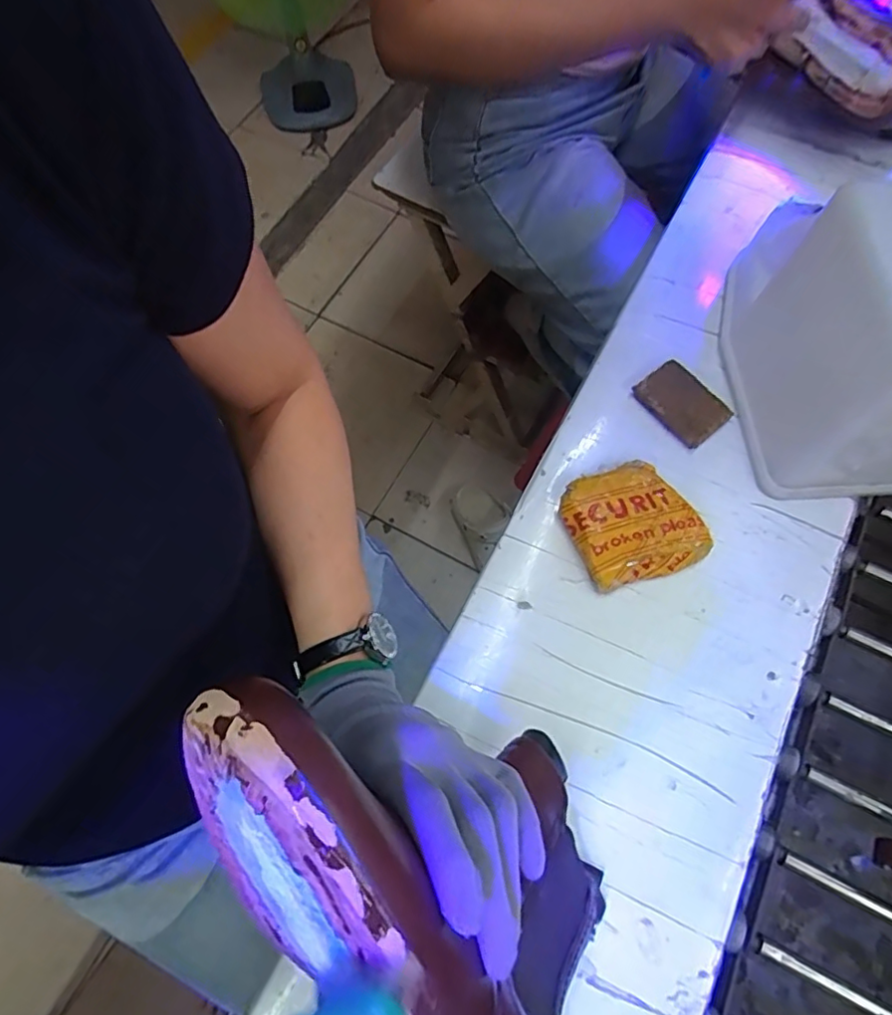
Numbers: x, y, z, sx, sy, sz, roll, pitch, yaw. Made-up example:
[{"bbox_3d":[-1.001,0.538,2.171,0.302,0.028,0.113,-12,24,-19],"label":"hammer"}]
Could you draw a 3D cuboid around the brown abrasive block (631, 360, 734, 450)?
[{"bbox_3d":[0.195,-0.086,0.482,0.051,0.011,0.070,-37,72,-13],"label":"brown abrasive block"}]

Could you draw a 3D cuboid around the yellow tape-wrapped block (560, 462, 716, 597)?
[{"bbox_3d":[0.138,0.012,0.438,0.088,0.023,0.088,-21,69,-8],"label":"yellow tape-wrapped block"}]

